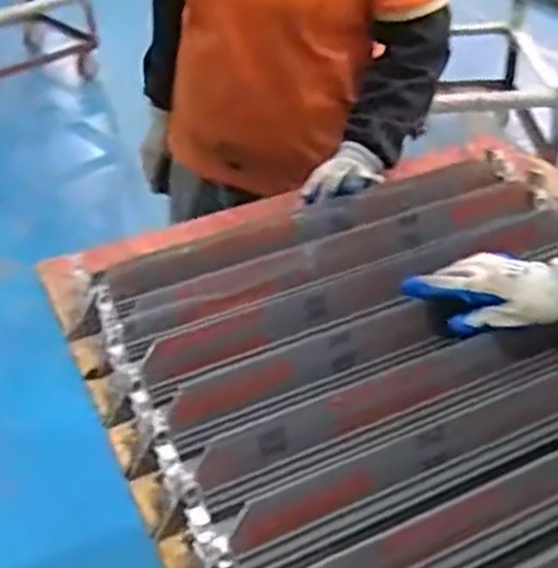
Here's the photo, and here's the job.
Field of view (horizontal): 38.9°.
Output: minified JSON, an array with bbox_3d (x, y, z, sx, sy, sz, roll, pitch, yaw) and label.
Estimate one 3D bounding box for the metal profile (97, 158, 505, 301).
[{"bbox_3d":[0.044,-0.074,0.965,0.515,0.037,0.054,-17,40,-17],"label":"metal profile"}]

